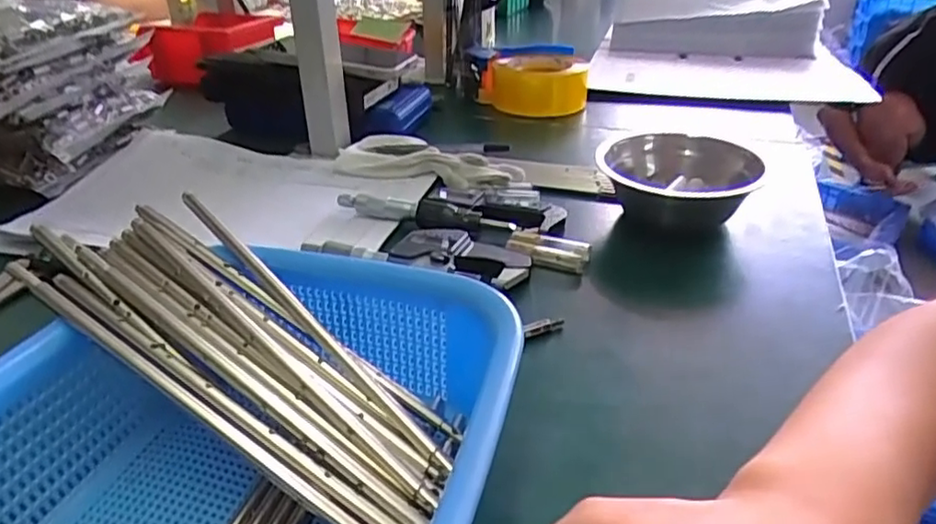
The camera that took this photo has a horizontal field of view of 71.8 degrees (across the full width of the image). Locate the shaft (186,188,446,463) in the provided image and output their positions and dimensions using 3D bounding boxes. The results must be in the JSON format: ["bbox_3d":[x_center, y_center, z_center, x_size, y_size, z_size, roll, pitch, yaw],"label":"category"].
[{"bbox_3d":[-0.080,0.029,0.320,0.203,0.013,0.009,41,47,20],"label":"shaft"}]

